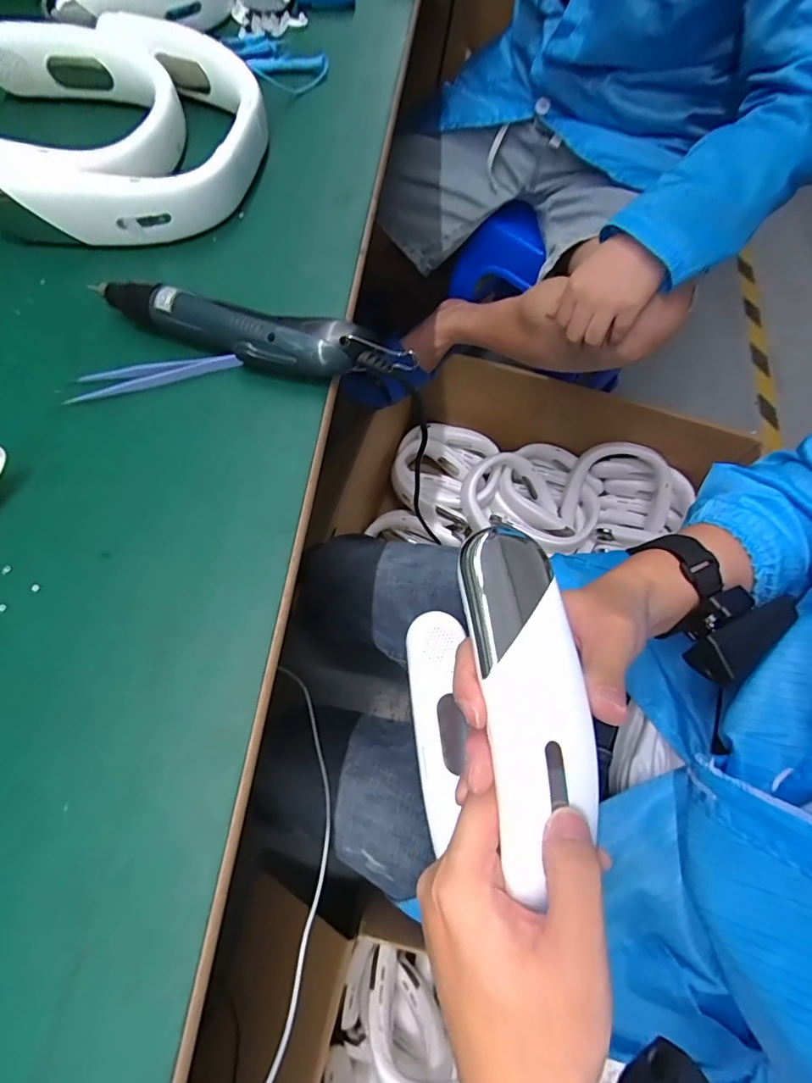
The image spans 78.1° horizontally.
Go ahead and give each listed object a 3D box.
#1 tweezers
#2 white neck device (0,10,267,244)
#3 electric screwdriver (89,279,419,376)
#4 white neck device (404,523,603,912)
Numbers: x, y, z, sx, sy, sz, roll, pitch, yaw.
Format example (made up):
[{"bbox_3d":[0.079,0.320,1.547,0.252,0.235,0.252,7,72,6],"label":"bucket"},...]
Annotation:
[{"bbox_3d":[-0.189,-0.128,0.375,0.127,0.017,0.021,-9,69,-6],"label":"tweezers"},{"bbox_3d":[-0.272,-0.360,0.441,0.273,0.054,0.225,13,68,2],"label":"white neck device"},{"bbox_3d":[-0.119,-0.154,0.376,0.233,0.040,0.037,17,69,4],"label":"electric screwdriver"},{"bbox_3d":[0.032,0.102,0.318,0.063,0.195,0.162,16,68,-12],"label":"white neck device"}]

